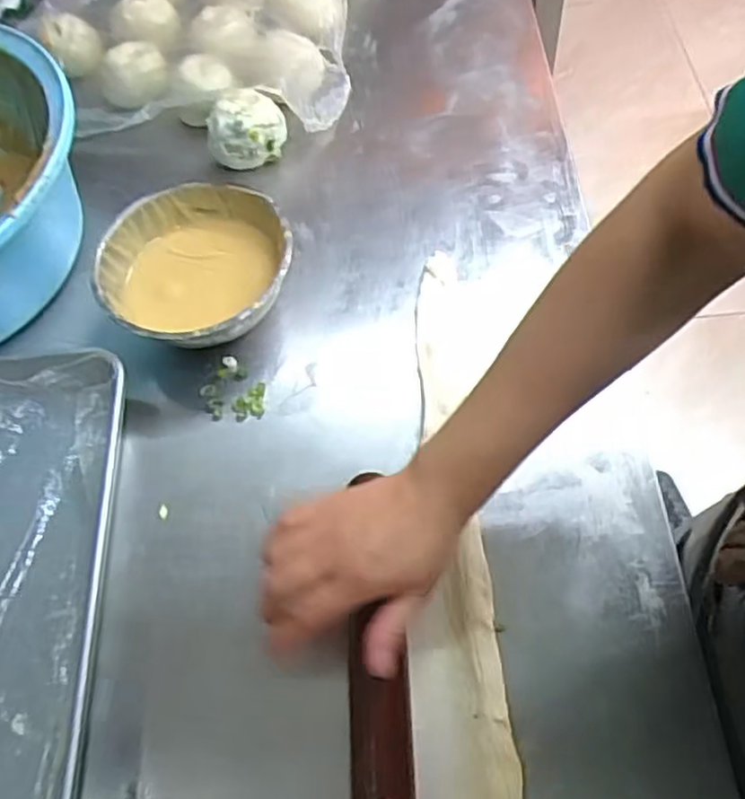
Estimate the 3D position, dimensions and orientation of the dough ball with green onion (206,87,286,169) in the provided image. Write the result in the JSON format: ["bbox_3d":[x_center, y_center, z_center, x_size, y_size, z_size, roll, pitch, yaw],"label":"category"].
[{"bbox_3d":[-0.131,-0.282,0.714,0.079,0.050,0.066,-8,61,0],"label":"dough ball with green onion"}]

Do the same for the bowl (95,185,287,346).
[{"bbox_3d":[-0.150,-0.108,0.609,0.161,0.072,0.167,-2,62,3],"label":"bowl"}]

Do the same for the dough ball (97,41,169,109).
[{"bbox_3d":[-0.269,-0.364,0.778,0.074,0.045,0.062,-24,63,-9],"label":"dough ball"}]

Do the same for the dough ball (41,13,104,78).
[{"bbox_3d":[-0.361,-0.430,0.829,0.067,0.042,0.072,-28,63,-11],"label":"dough ball"}]

